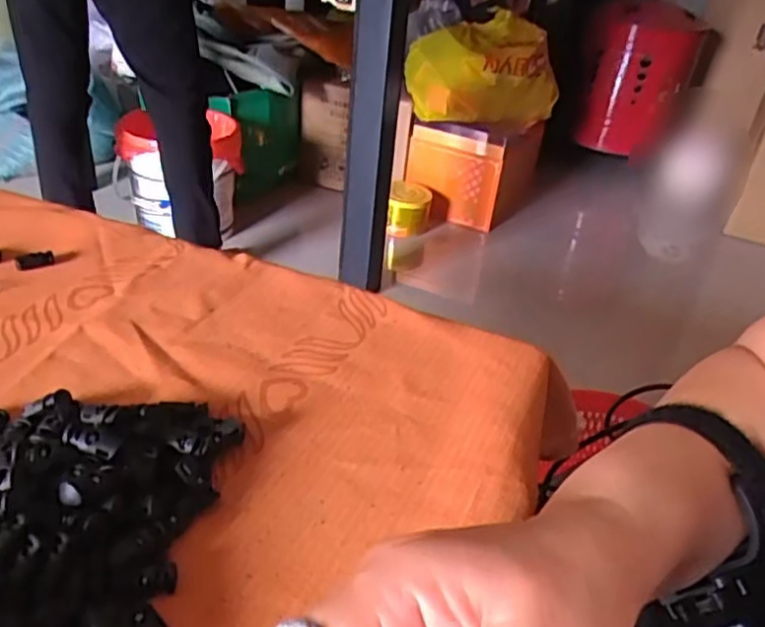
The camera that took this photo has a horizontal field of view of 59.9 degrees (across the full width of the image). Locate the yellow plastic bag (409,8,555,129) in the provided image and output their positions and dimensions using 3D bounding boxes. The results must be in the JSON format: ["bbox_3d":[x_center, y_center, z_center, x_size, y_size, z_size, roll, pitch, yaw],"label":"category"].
[{"bbox_3d":[0.281,-0.657,1.828,0.475,0.319,0.243,-14,37,-31],"label":"yellow plastic bag"}]

